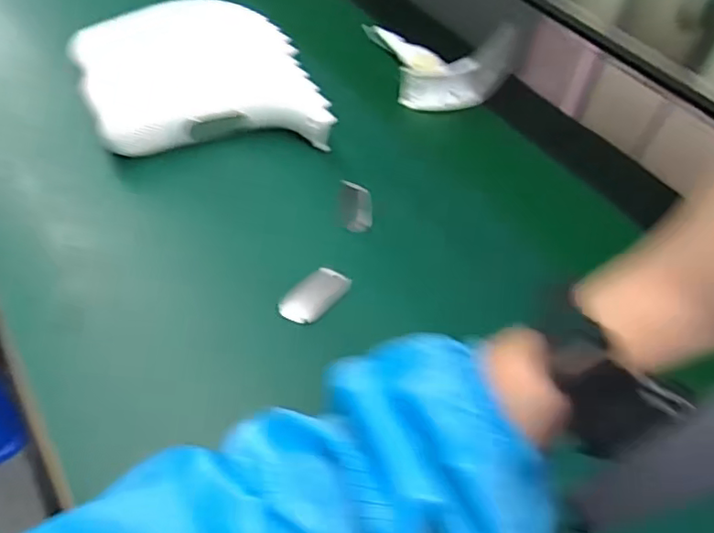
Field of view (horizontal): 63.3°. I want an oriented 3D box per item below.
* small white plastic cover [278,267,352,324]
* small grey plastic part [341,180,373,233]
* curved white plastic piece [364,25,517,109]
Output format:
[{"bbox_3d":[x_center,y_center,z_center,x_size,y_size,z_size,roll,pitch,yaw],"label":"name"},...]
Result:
[{"bbox_3d":[-0.032,0.021,0.447,0.031,0.009,0.060,36,58,20],"label":"small white plastic cover"},{"bbox_3d":[0.001,-0.051,0.518,0.026,0.015,0.057,-1,53,-6],"label":"small grey plastic part"},{"bbox_3d":[0.108,-0.236,0.679,0.180,0.035,0.138,2,53,-4],"label":"curved white plastic piece"}]

